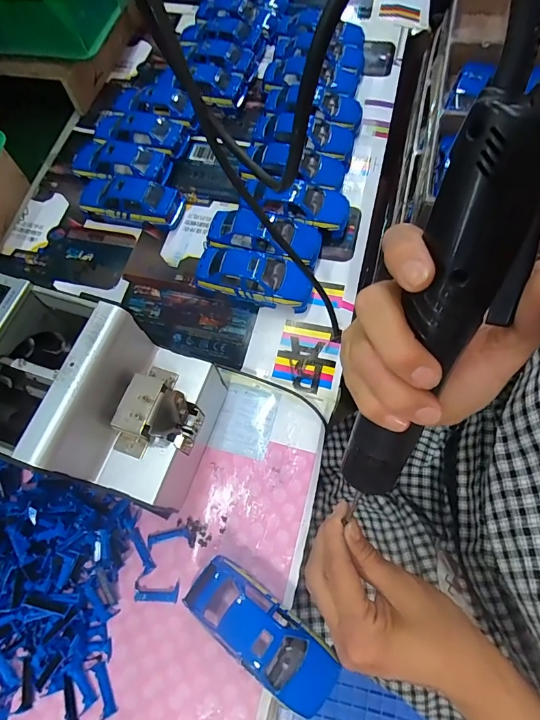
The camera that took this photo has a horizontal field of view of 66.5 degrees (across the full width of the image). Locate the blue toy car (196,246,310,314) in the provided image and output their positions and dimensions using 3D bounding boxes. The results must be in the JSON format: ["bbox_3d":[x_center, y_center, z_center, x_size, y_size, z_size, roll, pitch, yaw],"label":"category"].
[{"bbox_3d":[-0.017,-0.089,0.450,0.123,0.036,0.052,16,69,9],"label":"blue toy car"}]

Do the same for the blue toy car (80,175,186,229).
[{"bbox_3d":[-0.173,-0.195,0.501,0.132,0.039,0.053,14,69,8],"label":"blue toy car"}]

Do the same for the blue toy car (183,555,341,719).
[{"bbox_3d":[-0.008,0.216,0.327,0.129,0.037,0.050,34,73,15],"label":"blue toy car"}]

